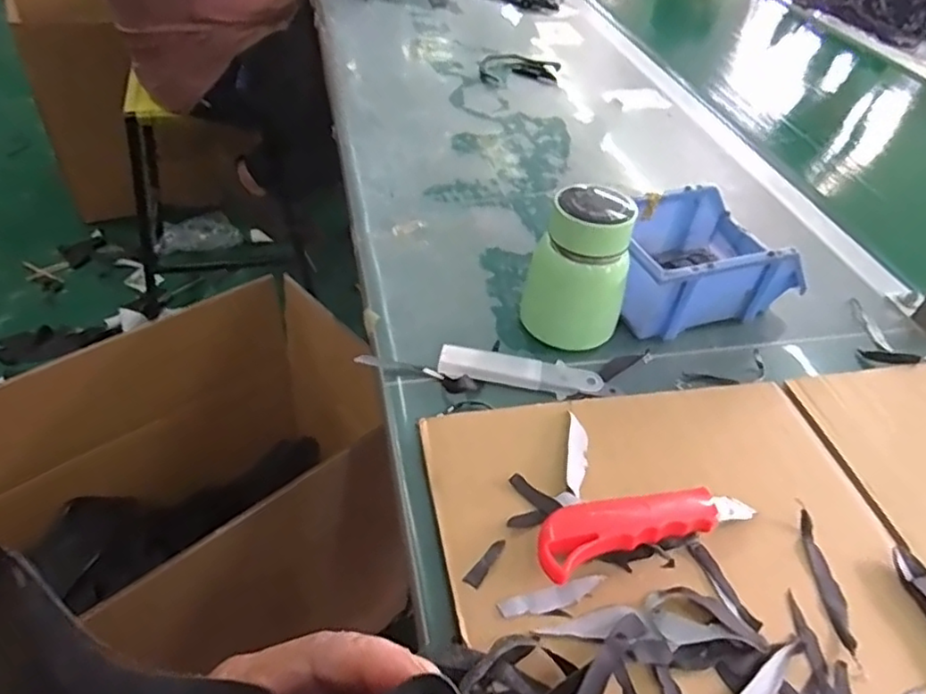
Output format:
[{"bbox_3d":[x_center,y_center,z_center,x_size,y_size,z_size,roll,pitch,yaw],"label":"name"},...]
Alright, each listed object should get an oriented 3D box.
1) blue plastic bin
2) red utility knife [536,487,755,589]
[{"bbox_3d":[0.207,-0.080,0.587,0.185,0.075,0.116,-12,46,-19],"label":"blue plastic bin"},{"bbox_3d":[0.113,0.107,0.397,0.152,0.026,0.038,-12,46,-19],"label":"red utility knife"}]

